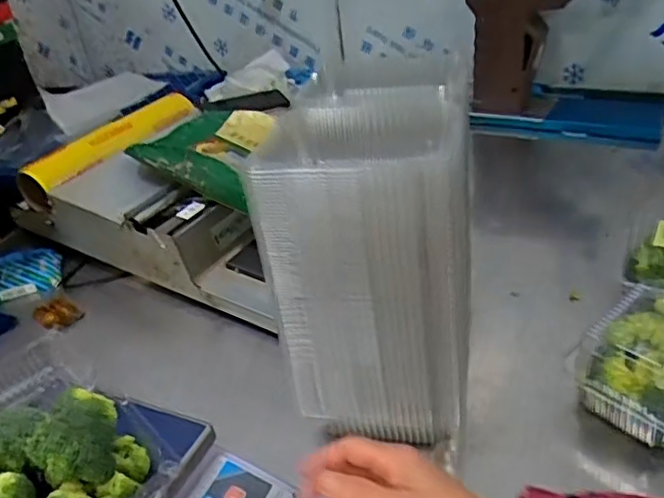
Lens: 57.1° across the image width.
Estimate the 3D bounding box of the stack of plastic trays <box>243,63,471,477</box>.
[{"bbox_3d":[0.042,0.027,0.633,0.194,0.374,0.172,-4,34,6],"label":"stack of plastic trays"}]

